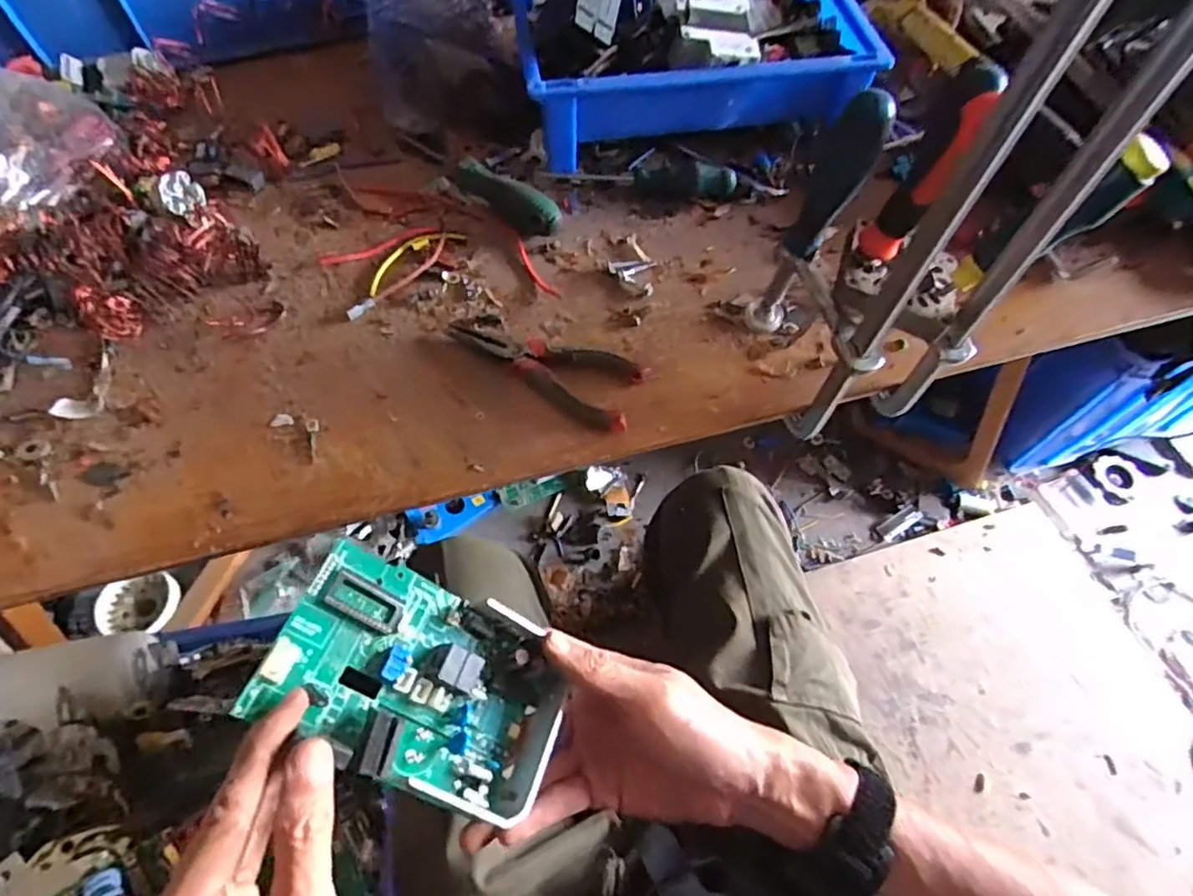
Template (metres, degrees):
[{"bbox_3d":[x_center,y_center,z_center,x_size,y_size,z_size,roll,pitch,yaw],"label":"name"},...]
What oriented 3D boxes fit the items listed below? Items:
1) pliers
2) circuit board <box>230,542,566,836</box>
[{"bbox_3d":[-0.042,-0.058,0.470,0.149,0.015,0.056,20,62,10],"label":"pliers"},{"bbox_3d":[-0.081,0.111,0.306,0.137,0.025,0.087,36,54,-21],"label":"circuit board"}]

